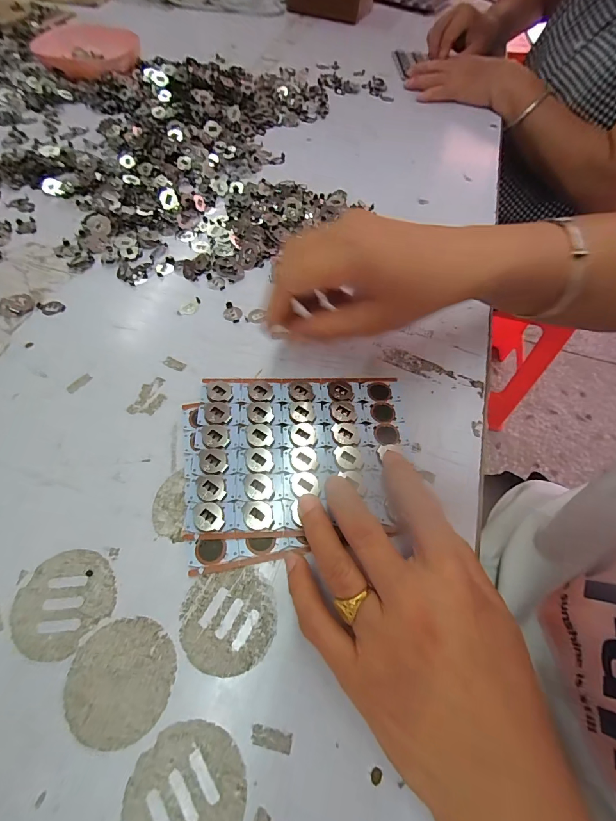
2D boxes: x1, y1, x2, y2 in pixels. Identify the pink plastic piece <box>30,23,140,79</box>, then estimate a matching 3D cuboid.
[{"bbox_3d":[-0.333,-0.538,0.547,0.149,0.021,0.159,-12,62,-11],"label":"pink plastic piece"}]

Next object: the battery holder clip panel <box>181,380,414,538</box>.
[{"bbox_3d":[-0.005,0.025,0.251,0.148,0.006,0.113,0,60,-4],"label":"battery holder clip panel"}]

